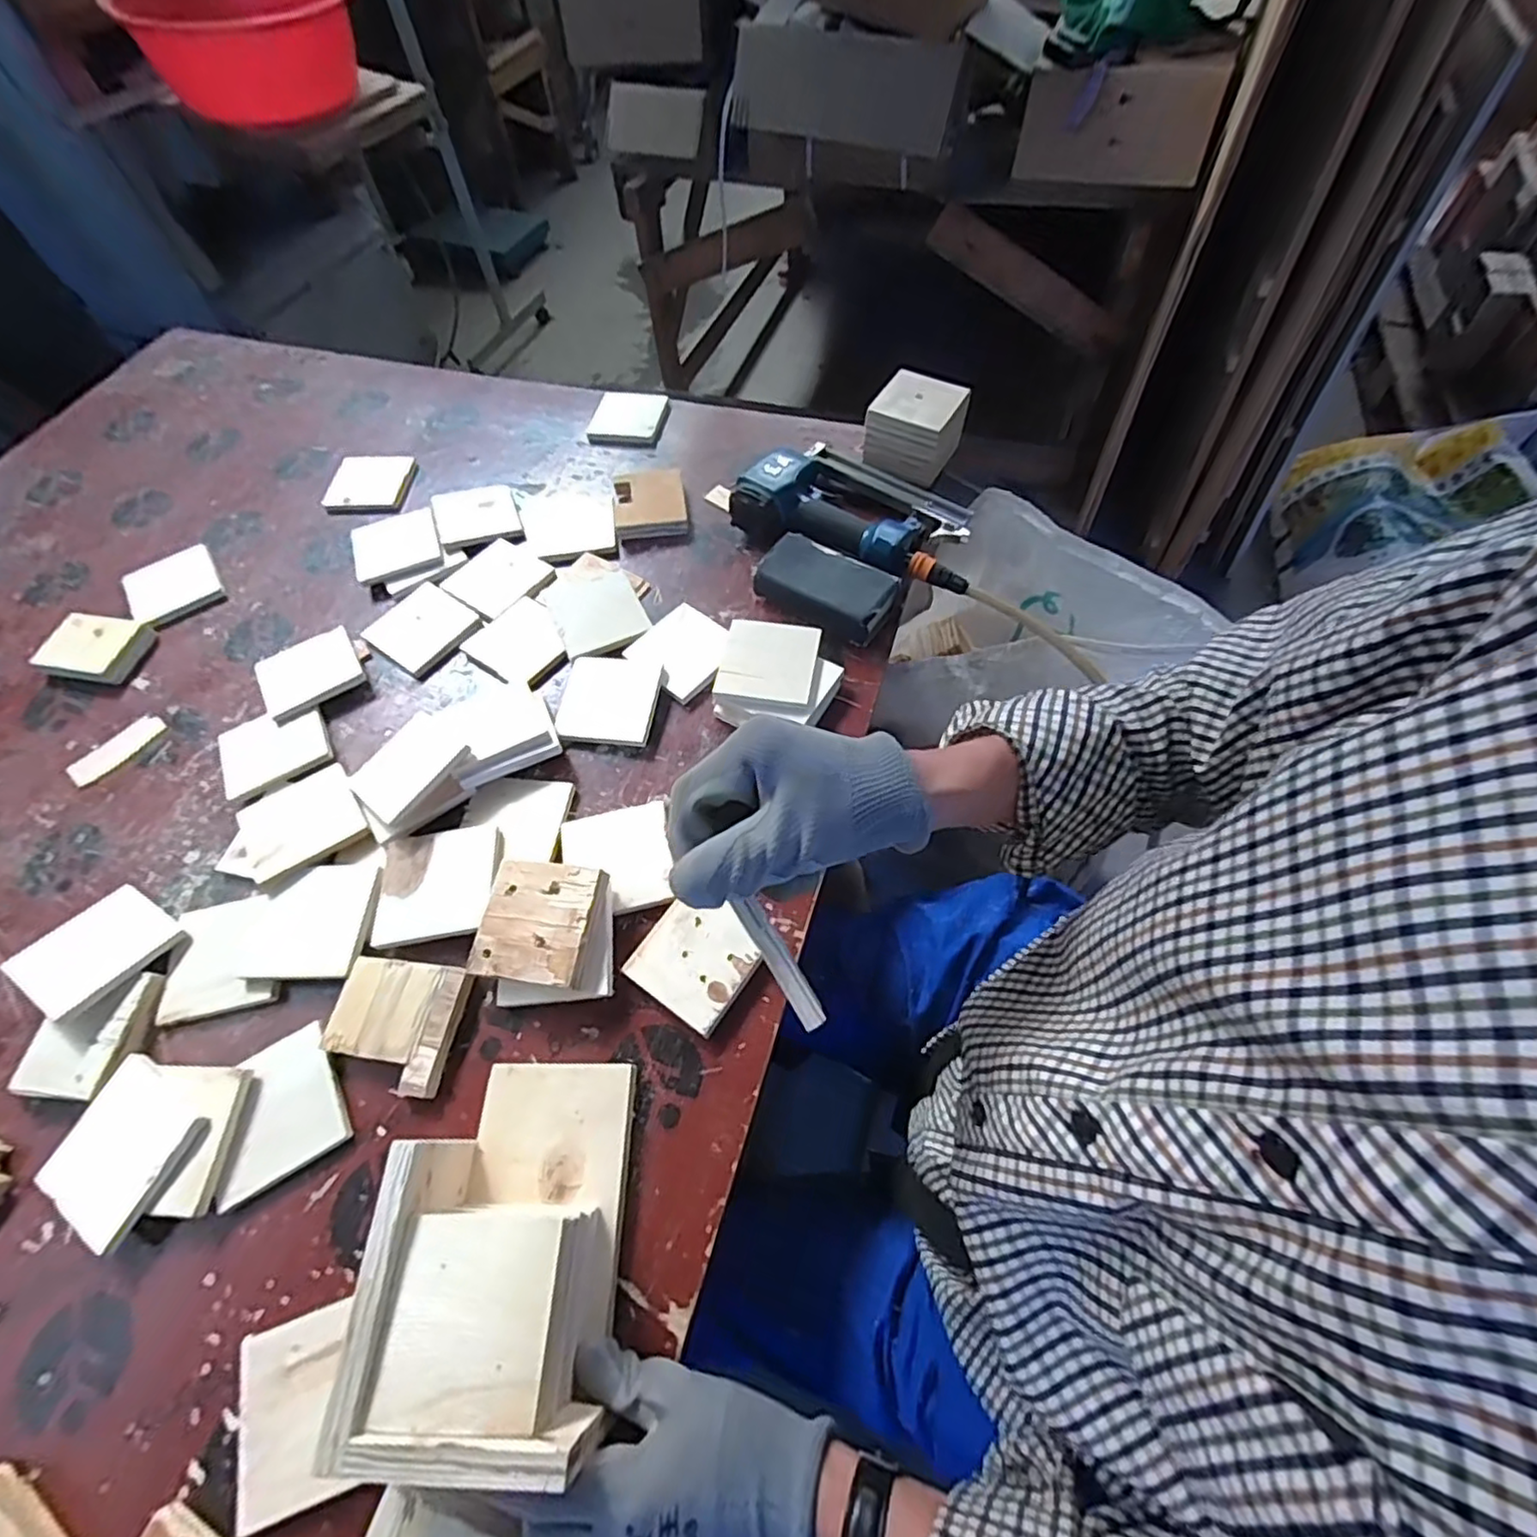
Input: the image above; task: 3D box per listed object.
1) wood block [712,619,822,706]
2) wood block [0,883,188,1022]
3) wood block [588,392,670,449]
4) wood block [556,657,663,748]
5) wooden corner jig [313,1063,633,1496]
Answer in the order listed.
[{"bbox_3d":[-0.001,-0.101,0.632,0.089,0.011,0.092,8,62,9],"label":"wood block"},{"bbox_3d":[-0.531,0.142,0.527,0.083,0.006,0.091,25,46,16],"label":"wood block"},{"bbox_3d":[-0.183,-0.458,0.868,0.099,0.018,0.093,10,59,9],"label":"wood block"},{"bbox_3d":[-0.154,-0.066,0.638,0.093,0.011,0.090,7,62,8],"label":"wood block"},{"bbox_3d":[-0.156,0.277,0.395,0.120,0.088,0.188,-6,61,1],"label":"wooden corner jig"}]

